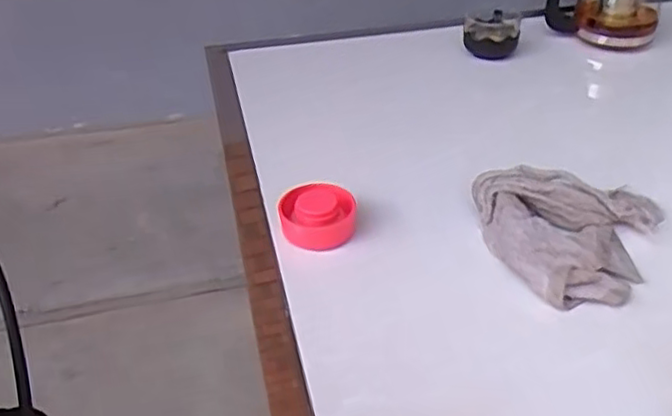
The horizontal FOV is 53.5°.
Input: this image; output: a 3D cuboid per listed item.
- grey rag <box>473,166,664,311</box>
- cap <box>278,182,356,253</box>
[{"bbox_3d":[0.223,0.020,0.585,0.172,0.047,0.144,-4,36,-6],"label":"grey rag"},{"bbox_3d":[-0.018,0.007,0.625,0.068,0.039,0.055,-6,37,-9],"label":"cap"}]

